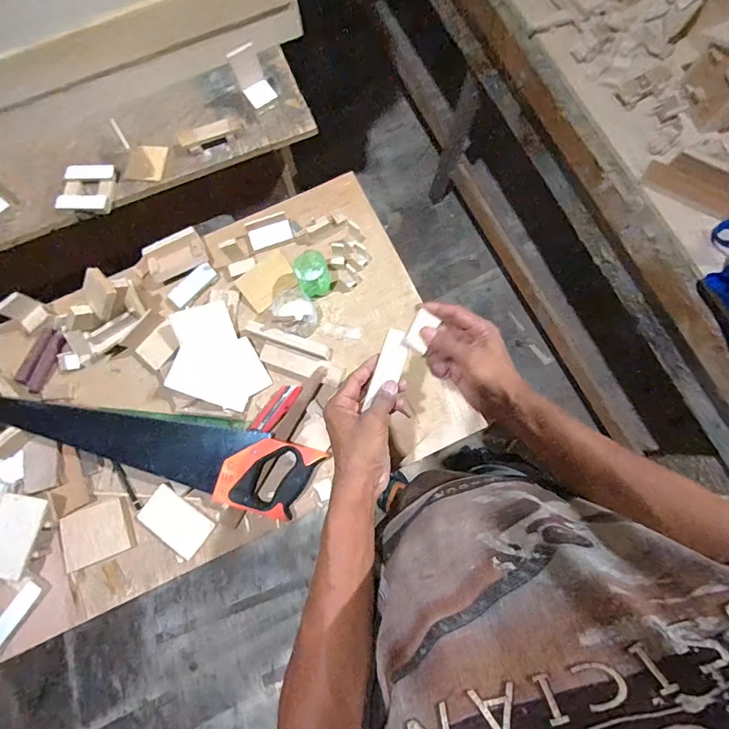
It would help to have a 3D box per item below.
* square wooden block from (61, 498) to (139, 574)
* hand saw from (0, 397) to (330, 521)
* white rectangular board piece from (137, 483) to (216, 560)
[{"bbox_3d":[-0.408,0.257,0.621,0.097,0.015,0.081,-21,76,-2],"label":"square wooden block"},{"bbox_3d":[-0.333,0.114,0.644,0.511,0.043,0.114,16,78,7],"label":"hand saw"},{"bbox_3d":[-0.294,0.244,0.633,0.108,0.011,0.068,35,81,10],"label":"white rectangular board piece"}]

